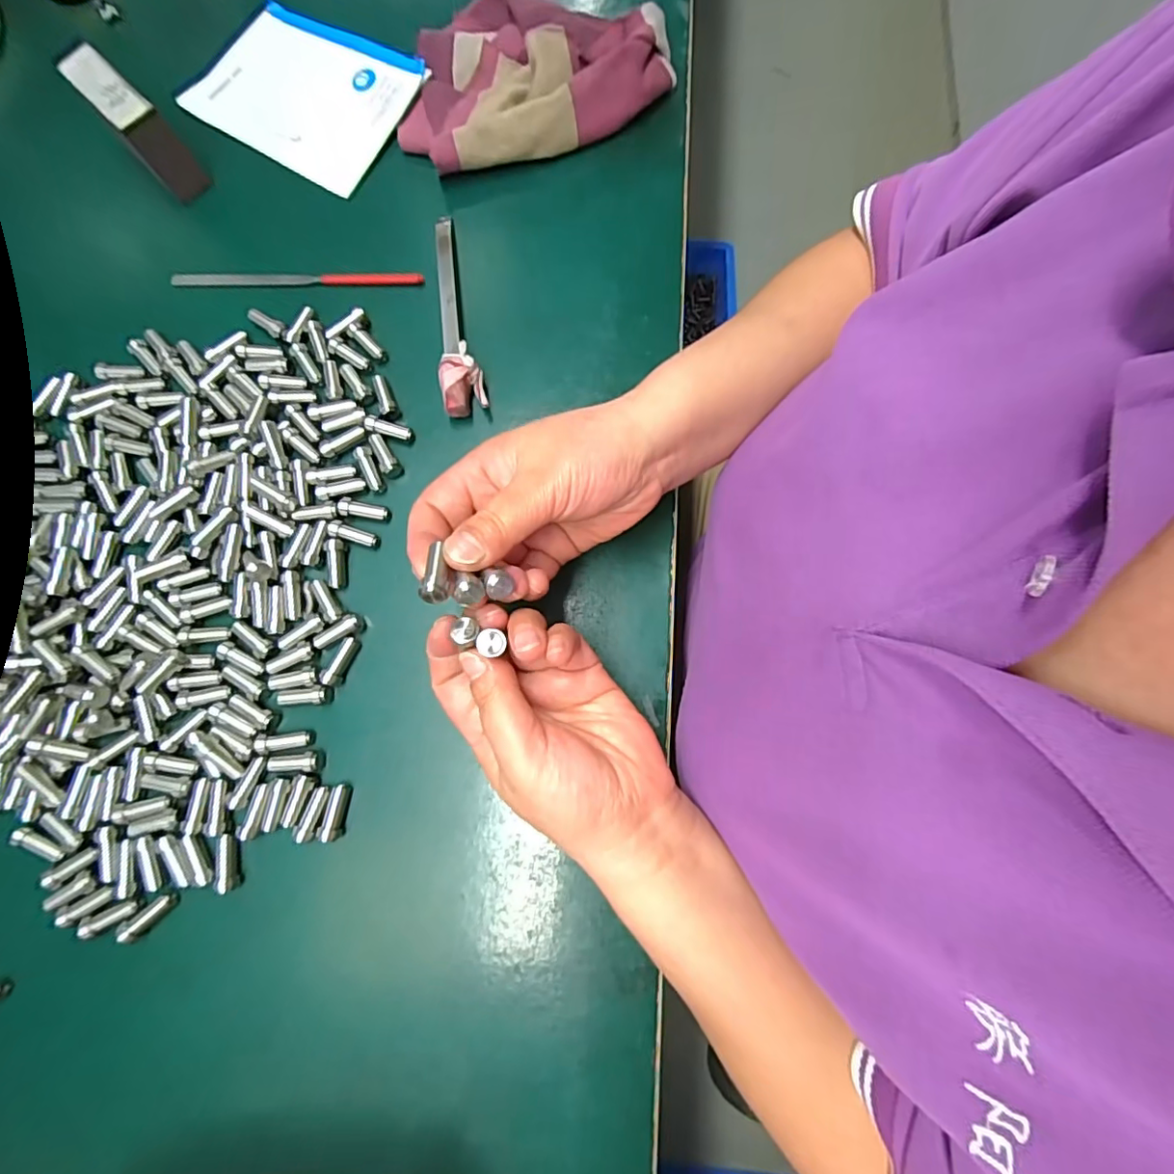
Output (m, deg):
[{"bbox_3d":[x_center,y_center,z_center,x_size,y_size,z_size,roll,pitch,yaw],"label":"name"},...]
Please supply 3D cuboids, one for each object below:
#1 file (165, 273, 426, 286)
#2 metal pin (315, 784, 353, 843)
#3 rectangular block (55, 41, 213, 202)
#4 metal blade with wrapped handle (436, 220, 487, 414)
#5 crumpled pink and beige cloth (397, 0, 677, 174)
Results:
[{"bbox_3d":[-0.181,-0.193,0.354,0.156,0.005,0.007,1,79,1],"label":"file"},{"bbox_3d":[-0.128,0.115,0.290,0.010,0.009,0.027,8,65,3],"label":"metal pin"},{"bbox_3d":[-0.280,-0.286,0.352,0.070,0.050,0.025,43,83,9],"label":"rectangular block"},{"bbox_3d":[-0.081,-0.164,0.341,0.024,0.016,0.131,-10,79,-1],"label":"metal blade with wrapped handle"},{"bbox_3d":[-0.039,-0.336,0.362,0.173,0.036,0.122,-21,79,-3],"label":"crumpled pink and beige cloth"}]

